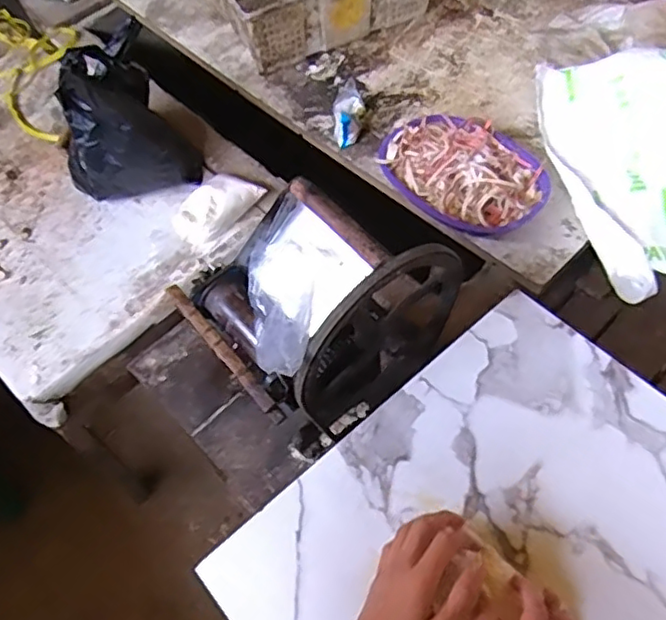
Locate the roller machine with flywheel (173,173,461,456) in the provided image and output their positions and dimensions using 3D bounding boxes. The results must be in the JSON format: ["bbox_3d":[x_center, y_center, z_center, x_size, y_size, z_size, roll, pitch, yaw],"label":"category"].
[{"bbox_3d":[-0.020,-0.007,0.817,0.289,0.290,0.235,-36,62,-17],"label":"roller machine with flywheel"}]

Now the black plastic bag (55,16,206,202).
[{"bbox_3d":[-0.407,-0.364,1.168,0.230,0.298,0.199,-28,60,-13],"label":"black plastic bag"}]

